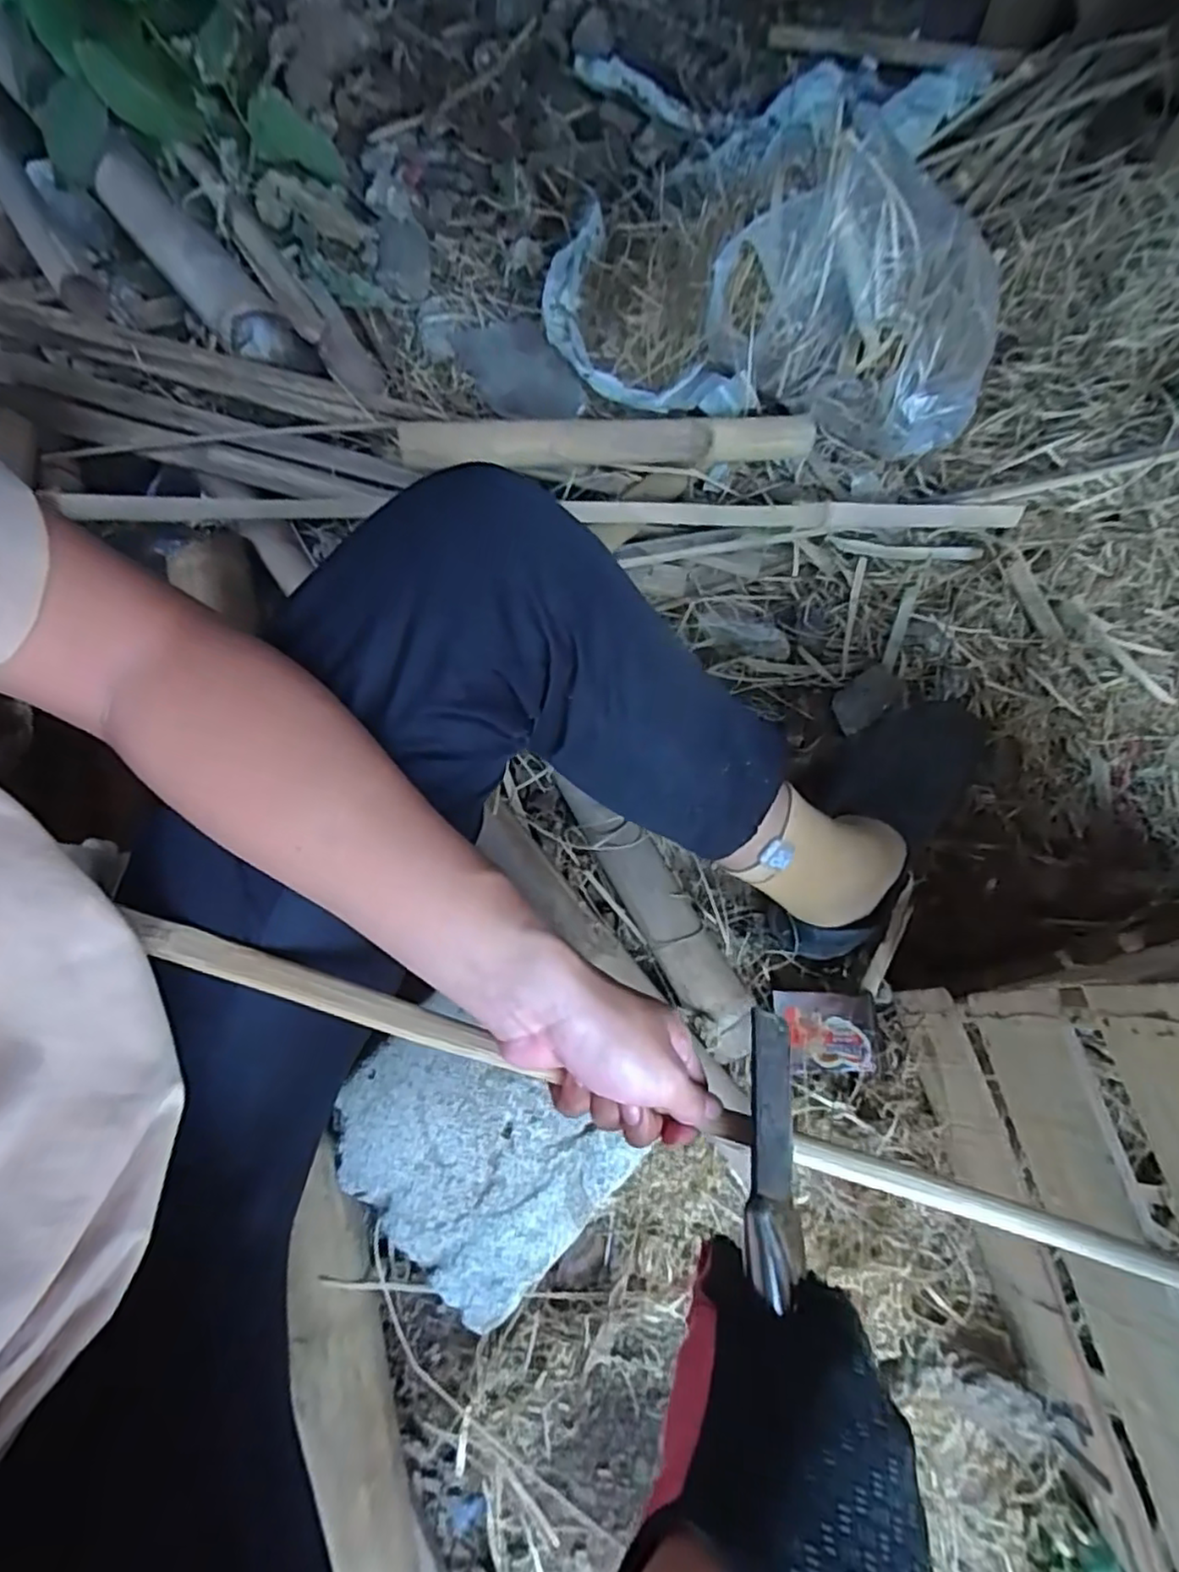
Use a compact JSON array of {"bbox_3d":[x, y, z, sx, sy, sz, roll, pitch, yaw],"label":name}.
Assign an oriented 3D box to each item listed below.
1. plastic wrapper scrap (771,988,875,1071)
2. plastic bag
[{"bbox_3d":[0.204,0.212,0.577,0.083,0.004,0.061,5,61,4],"label":"plastic wrapper scrap"},{"bbox_3d":[0.202,-0.569,0.713,0.513,0.204,0.283,14,69,2],"label":"plastic bag"}]

